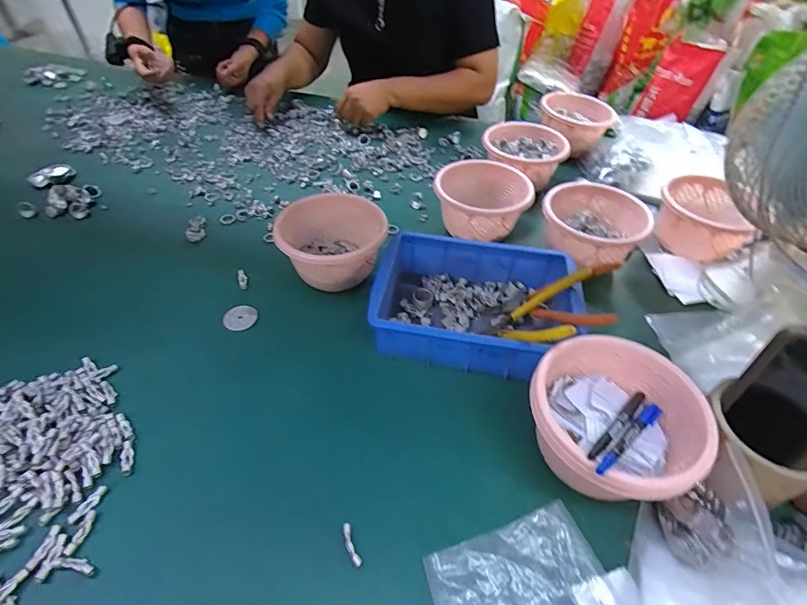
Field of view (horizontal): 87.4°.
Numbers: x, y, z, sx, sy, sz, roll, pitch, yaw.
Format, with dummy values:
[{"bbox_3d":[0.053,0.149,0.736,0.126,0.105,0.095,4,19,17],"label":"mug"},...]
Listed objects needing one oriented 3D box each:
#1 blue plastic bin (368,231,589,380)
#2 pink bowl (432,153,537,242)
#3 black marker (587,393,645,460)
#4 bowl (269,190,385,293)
[{"bbox_3d":[0.088,0.007,0.547,0.247,0.083,0.176,8,46,5],"label":"blue plastic bin"},{"bbox_3d":[0.122,-0.155,0.677,0.149,0.088,0.128,4,46,2],"label":"pink bowl"},{"bbox_3d":[0.196,0.109,0.383,0.011,0.008,0.139,39,34,30],"label":"black marker"},{"bbox_3d":[-0.097,-0.074,0.587,0.126,0.090,0.122,1,46,-1],"label":"bowl"}]

